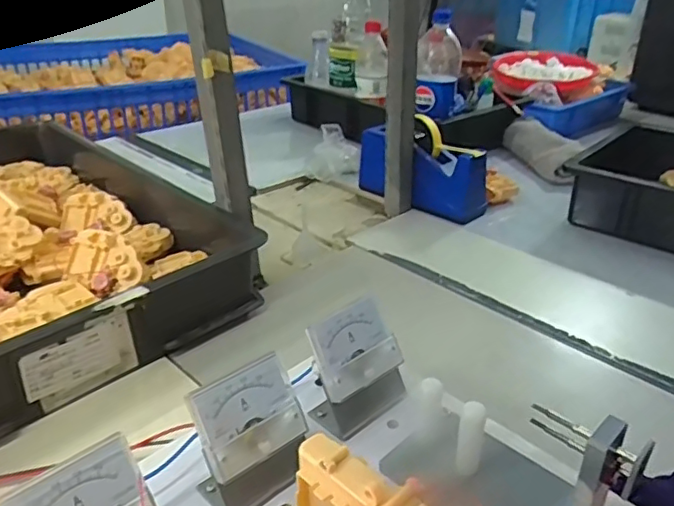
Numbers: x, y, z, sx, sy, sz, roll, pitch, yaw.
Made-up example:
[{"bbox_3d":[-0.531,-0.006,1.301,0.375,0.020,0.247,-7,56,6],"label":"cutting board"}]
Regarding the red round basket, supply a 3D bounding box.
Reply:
[{"bbox_3d":[0.505,-0.448,1.467,0.247,0.060,0.284,8,30,17],"label":"red round basket"}]

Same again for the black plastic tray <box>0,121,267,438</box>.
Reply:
[{"bbox_3d":[-0.413,-0.001,0.721,0.578,0.117,0.437,25,37,37],"label":"black plastic tray"}]

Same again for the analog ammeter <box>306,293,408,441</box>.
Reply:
[{"bbox_3d":[0.016,0.082,0.423,0.051,0.072,0.069,24,36,36],"label":"analog ammeter"}]

